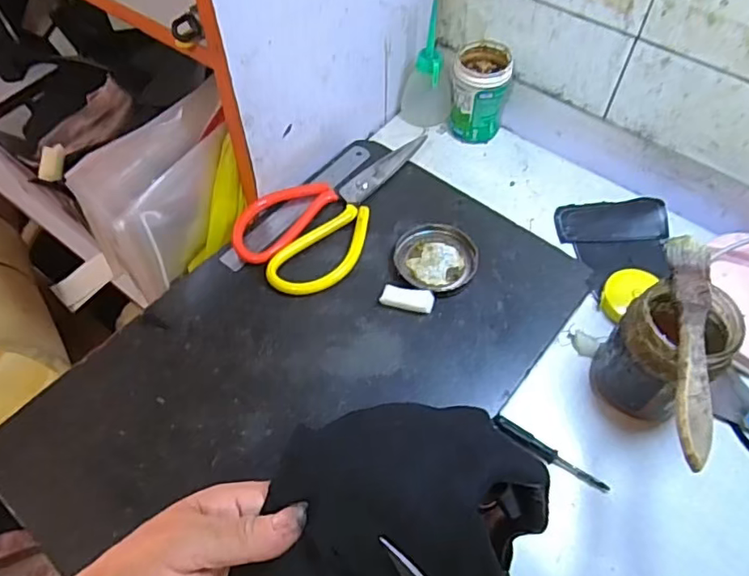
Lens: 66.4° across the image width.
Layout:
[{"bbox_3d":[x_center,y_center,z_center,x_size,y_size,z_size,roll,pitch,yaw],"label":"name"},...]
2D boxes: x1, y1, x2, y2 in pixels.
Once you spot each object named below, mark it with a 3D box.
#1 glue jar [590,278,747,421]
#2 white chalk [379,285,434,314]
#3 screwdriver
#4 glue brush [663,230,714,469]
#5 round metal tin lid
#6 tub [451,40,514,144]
[{"bbox_3d":[0.192,0.045,0.380,0.062,0.100,0.060,0,55,0],"label":"glue jar"},{"bbox_3d":[0.025,0.009,0.433,0.039,0.012,0.015,7,56,5],"label":"white chalk"},{"bbox_3d":[0.119,0.113,0.391,0.083,0.007,0.012,27,60,18],"label":"screwdriver"},{"bbox_3d":[0.181,0.029,0.324,0.022,0.008,0.144,10,56,7],"label":"glue brush"},{"bbox_3d":[0.049,-0.023,0.454,0.064,0.015,0.060,0,55,0],"label":"round metal tin lid"},{"bbox_3d":[0.100,-0.183,0.545,0.051,0.078,0.056,0,55,0],"label":"tub"}]

